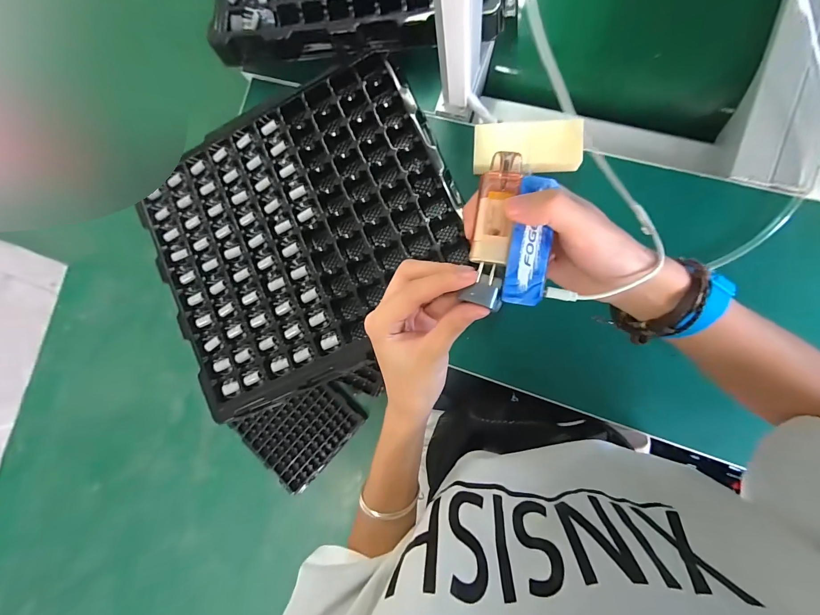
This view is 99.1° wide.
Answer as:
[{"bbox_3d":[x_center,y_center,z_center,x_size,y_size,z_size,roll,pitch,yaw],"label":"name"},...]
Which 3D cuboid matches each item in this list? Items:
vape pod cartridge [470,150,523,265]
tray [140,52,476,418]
[{"bbox_3d":[0.055,-0.064,0.221,0.024,0.013,0.073,10,83,8],"label":"vape pod cartridge"},{"bbox_3d":[-0.135,-0.090,0.443,0.380,0.033,0.338,-24,85,6],"label":"tray"}]

